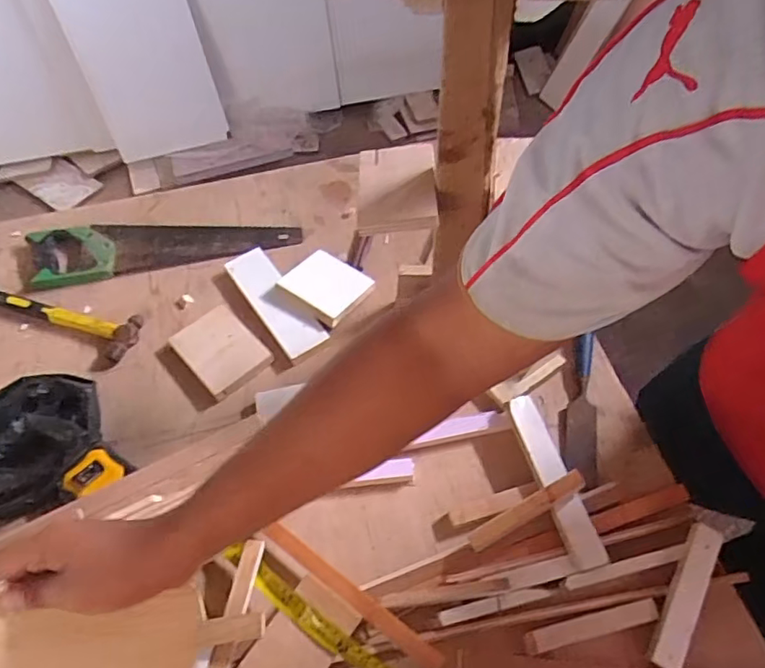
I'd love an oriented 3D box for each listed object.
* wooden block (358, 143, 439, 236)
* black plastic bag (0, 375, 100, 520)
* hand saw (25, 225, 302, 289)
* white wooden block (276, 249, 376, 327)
[{"bbox_3d":[0.015,-0.155,0.585,0.080,0.026,0.111,-1,56,2],"label":"wooden block"},{"bbox_3d":[-0.438,0.127,0.668,0.190,0.091,0.178,-33,60,-19],"label":"black plastic bag"},{"bbox_3d":[-0.356,-0.155,0.907,0.423,0.027,0.110,-11,56,-5],"label":"hand saw"},{"bbox_3d":[-0.082,-0.074,0.812,0.106,0.023,0.101,34,63,23],"label":"white wooden block"}]

